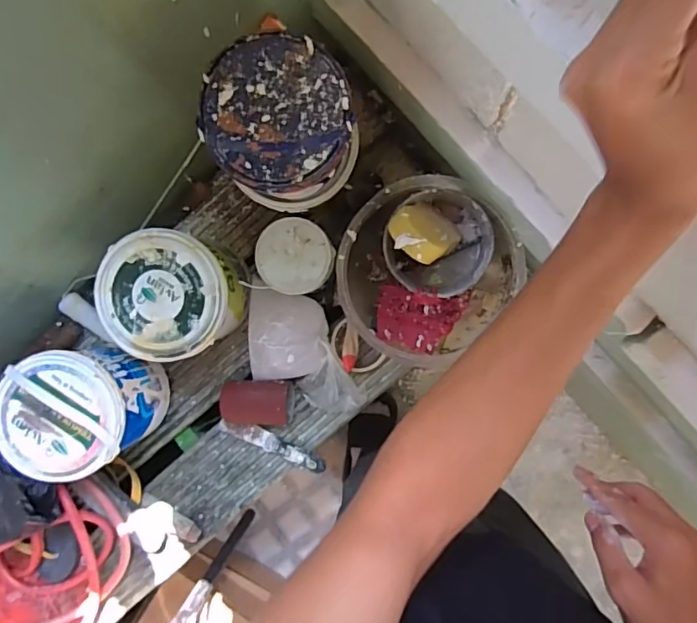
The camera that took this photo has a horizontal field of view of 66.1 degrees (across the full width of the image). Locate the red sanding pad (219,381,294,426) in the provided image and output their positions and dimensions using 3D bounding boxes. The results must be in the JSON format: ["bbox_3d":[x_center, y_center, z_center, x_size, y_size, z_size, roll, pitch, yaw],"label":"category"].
[{"bbox_3d":[-0.150,0.150,0.891,0.112,0.086,0.073,5,88,6],"label":"red sanding pad"}]

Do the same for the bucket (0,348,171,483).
[{"bbox_3d":[-0.401,0.151,0.836,0.168,0.214,0.175,0,88,6],"label":"bucket"}]

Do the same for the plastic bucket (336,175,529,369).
[{"bbox_3d":[0.105,-0.062,0.791,0.224,0.215,0.211,0,88,6],"label":"plastic bucket"}]

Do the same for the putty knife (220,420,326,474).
[{"bbox_3d":[-0.130,0.226,0.907,0.194,0.035,0.033,22,90,7],"label":"putty knife"}]

